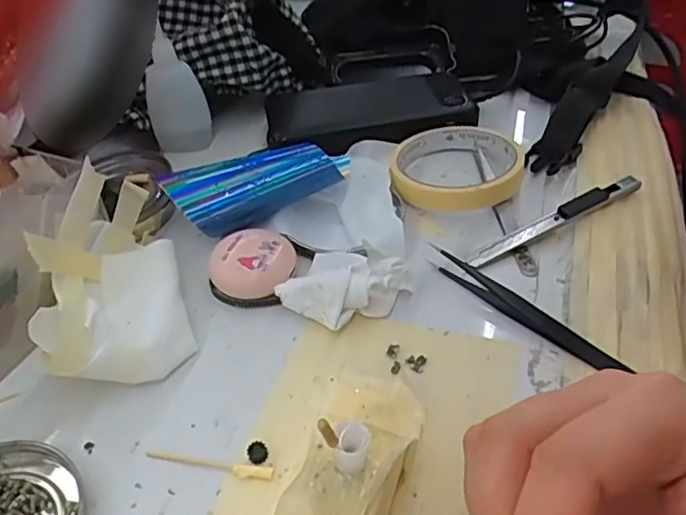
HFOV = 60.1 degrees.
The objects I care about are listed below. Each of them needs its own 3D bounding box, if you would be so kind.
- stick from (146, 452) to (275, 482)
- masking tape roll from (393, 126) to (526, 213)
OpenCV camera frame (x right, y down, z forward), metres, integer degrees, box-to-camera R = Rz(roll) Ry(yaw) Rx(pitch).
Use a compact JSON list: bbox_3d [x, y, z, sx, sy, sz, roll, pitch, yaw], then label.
[{"bbox_3d":[-0.059,0.091,0.260,0.059,0.004,0.006,5,43,10],"label":"stick"},{"bbox_3d":[0.078,-0.065,0.404,0.085,0.019,0.087,-2,43,2],"label":"masking tape roll"}]

